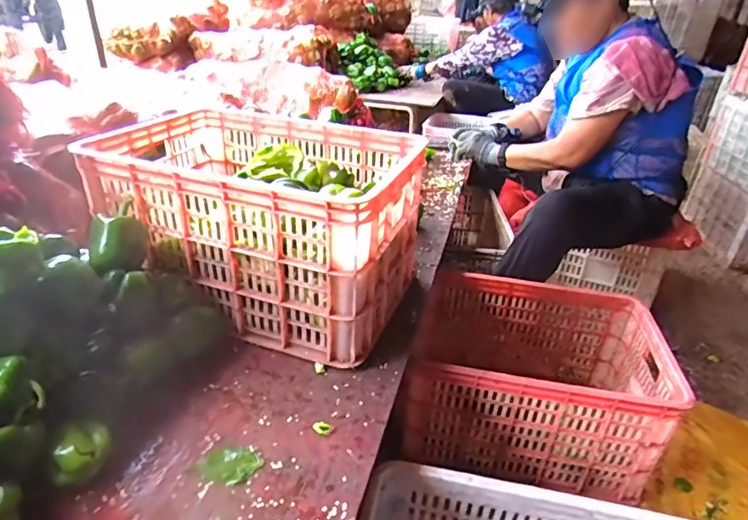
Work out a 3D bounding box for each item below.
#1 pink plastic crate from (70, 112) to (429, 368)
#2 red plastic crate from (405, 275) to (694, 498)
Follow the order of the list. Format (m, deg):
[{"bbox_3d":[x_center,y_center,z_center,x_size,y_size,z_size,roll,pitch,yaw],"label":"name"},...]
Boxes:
[{"bbox_3d":[-0.192,-0.075,0.890,0.504,0.277,0.350,15,32,18],"label":"pink plastic crate"},{"bbox_3d":[0.336,0.246,1.071,0.478,0.270,0.353,9,30,8],"label":"red plastic crate"}]

